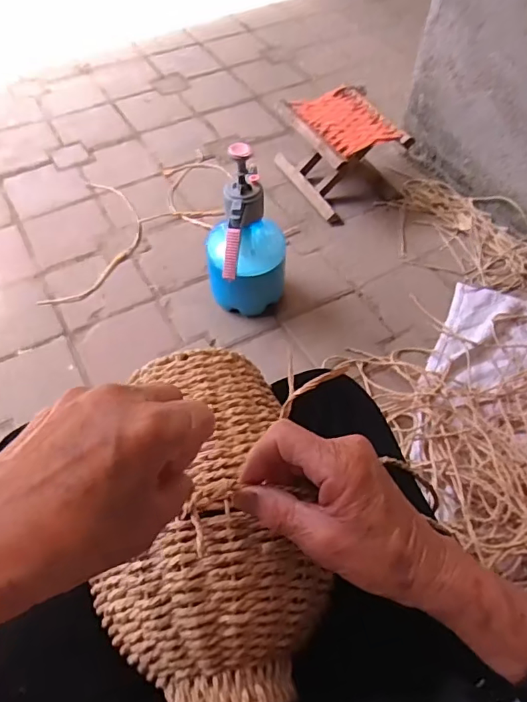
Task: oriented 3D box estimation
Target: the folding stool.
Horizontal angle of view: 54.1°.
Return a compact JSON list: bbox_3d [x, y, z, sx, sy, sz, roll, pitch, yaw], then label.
[{"bbox_3d":[0.196,-0.515,1.346,0.224,0.186,0.284,-23,57,-18],"label":"folding stool"}]

